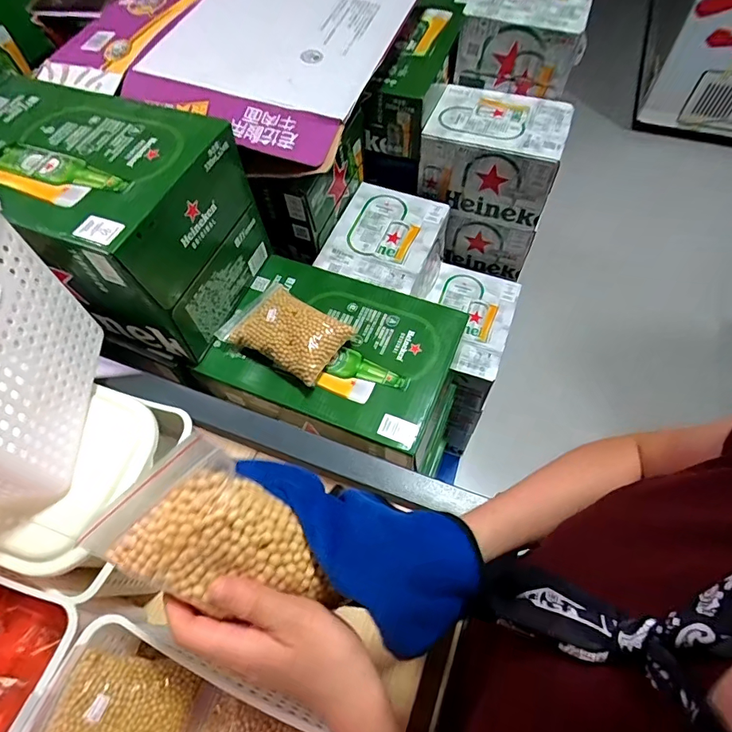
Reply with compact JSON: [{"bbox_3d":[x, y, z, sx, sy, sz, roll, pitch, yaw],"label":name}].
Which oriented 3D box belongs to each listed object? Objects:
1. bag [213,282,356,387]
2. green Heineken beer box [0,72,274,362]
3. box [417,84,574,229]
[{"bbox_3d":[-0.121,-0.058,0.655,0.185,0.051,0.113,32,67,15],"label":"bag"},{"bbox_3d":[-0.378,-0.222,0.637,0.381,0.224,0.247,21,65,10],"label":"green Heineken beer box"},{"bbox_3d":[0.246,-0.425,0.879,0.243,0.139,0.206,18,64,9],"label":"box"}]

